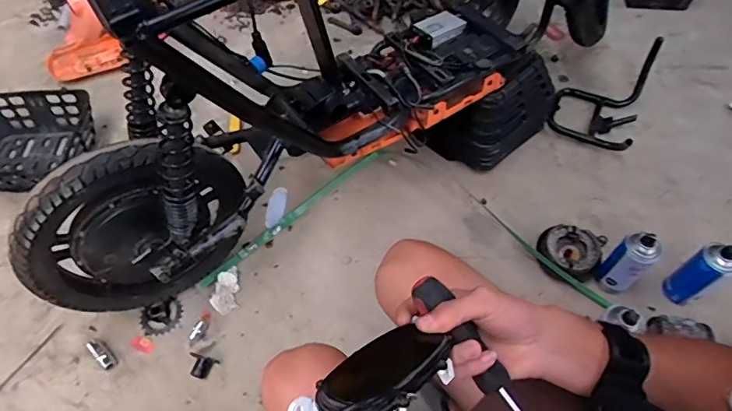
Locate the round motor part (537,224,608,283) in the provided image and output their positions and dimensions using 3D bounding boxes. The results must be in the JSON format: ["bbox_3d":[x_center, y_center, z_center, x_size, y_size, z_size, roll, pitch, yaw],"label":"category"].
[{"bbox_3d":[0.428,0.099,1.006,0.123,0.052,0.130,-1,58,1],"label":"round motor part"}]

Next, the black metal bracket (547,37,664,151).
[{"bbox_3d":[0.623,-0.307,1.235,0.197,0.104,0.384,27,62,18],"label":"black metal bracket"}]

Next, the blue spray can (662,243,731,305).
[{"bbox_3d":[0.631,0.131,0.910,0.051,0.180,0.064,-31,62,-17],"label":"blue spray can"}]

